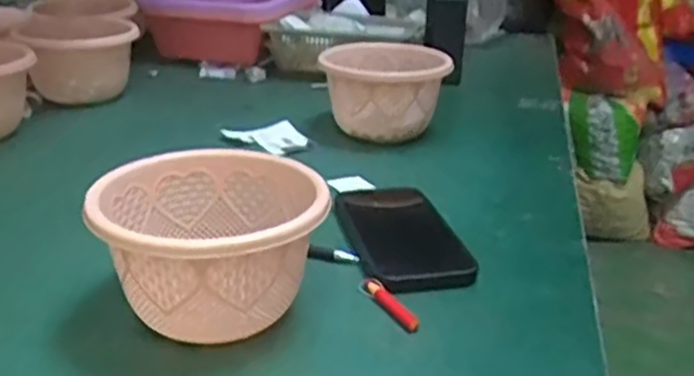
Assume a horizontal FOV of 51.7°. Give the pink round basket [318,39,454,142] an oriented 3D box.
[{"bbox_3d":[0.042,-0.115,0.850,0.139,0.093,0.150,3,24,-1],"label":"pink round basket"}]

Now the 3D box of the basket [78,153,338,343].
[{"bbox_3d":[-0.090,0.041,0.471,0.130,0.089,0.131,3,24,-1],"label":"basket"}]

